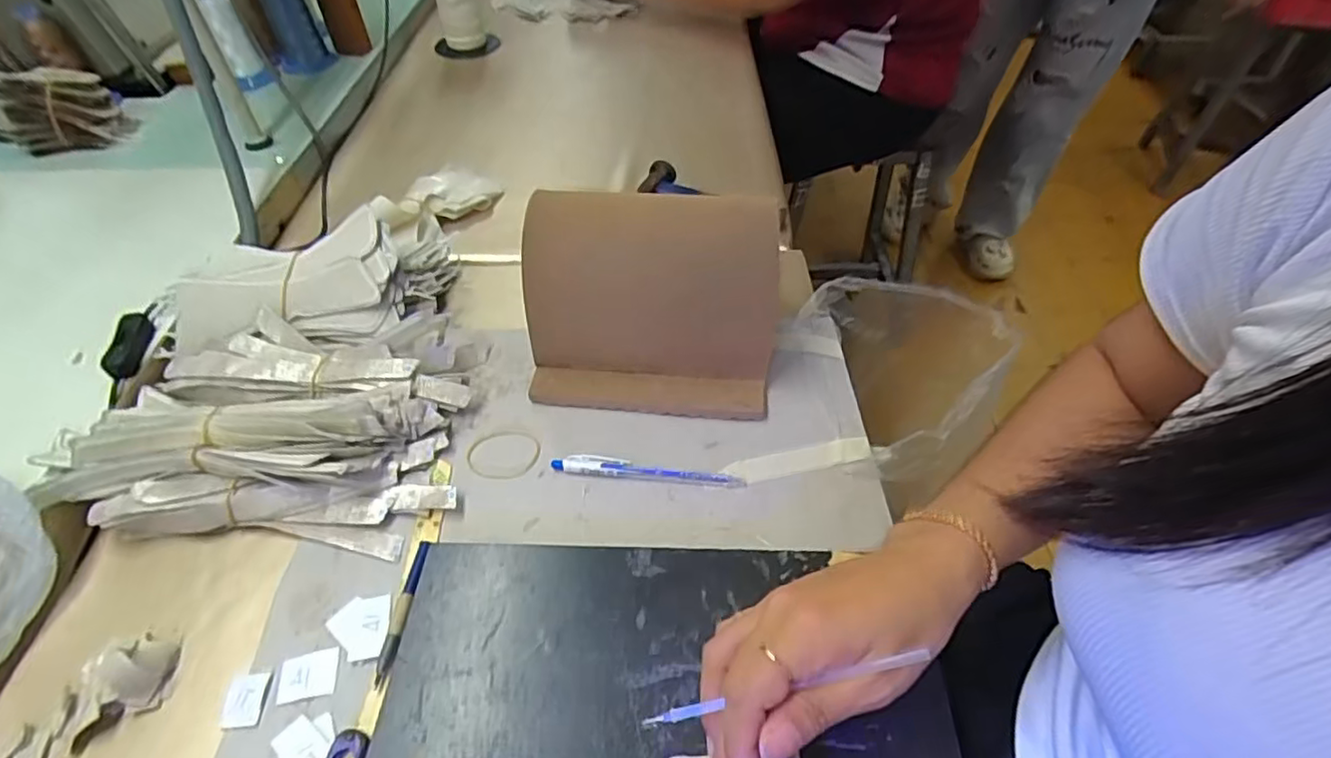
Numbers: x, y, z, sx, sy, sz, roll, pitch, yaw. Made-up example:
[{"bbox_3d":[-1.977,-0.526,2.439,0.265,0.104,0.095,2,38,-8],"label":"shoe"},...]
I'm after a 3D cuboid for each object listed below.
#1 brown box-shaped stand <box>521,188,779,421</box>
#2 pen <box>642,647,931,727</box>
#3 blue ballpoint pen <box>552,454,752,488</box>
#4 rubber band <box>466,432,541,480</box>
[{"bbox_3d":[-0.013,-0.054,0.486,0.192,0.136,0.102,5,49,5],"label":"brown box-shaped stand"},{"bbox_3d":[0.050,0.135,0.278,0.126,0.004,0.005,-18,47,10],"label":"pen"},{"bbox_3d":[-0.013,0.067,0.462,0.137,0.010,0.014,4,49,4],"label":"blue ballpoint pen"},{"bbox_3d":[-0.121,0.057,0.480,0.055,0.004,0.042,-3,51,-2],"label":"rubber band"}]

